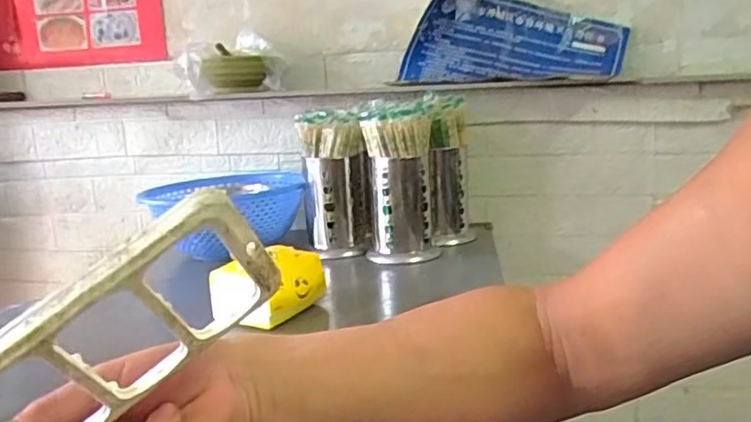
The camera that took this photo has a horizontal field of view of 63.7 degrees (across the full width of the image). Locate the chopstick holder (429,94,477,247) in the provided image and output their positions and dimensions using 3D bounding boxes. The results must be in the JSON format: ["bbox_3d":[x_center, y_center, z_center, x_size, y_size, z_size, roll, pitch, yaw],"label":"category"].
[{"bbox_3d":[0.130,-0.065,1.027,0.078,0.247,0.081,-3,11,-6],"label":"chopstick holder"}]

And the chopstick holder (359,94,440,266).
[{"bbox_3d":[0.040,-0.051,0.969,0.110,0.247,0.102,-1,11,3],"label":"chopstick holder"}]

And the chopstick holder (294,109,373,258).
[{"bbox_3d":[-0.067,-0.048,1.025,0.117,0.229,0.100,-2,11,0],"label":"chopstick holder"}]

